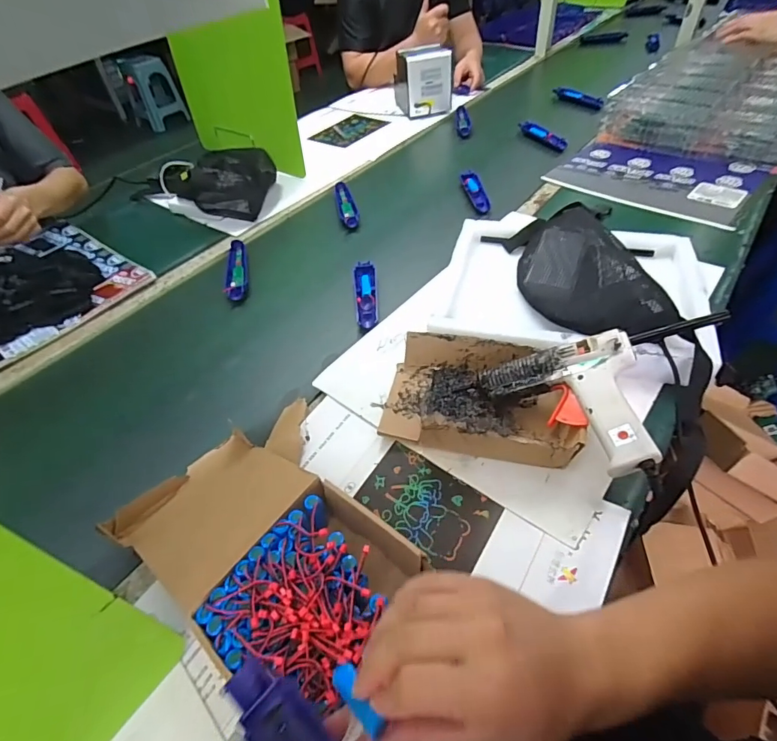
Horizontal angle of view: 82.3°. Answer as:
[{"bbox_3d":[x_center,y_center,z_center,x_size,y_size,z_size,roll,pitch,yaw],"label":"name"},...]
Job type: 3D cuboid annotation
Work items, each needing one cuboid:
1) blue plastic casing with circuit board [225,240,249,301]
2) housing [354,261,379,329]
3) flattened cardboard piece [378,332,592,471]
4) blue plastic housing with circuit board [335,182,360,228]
[{"bbox_3d":[-0.275,-0.188,0.810,0.035,0.022,0.177,-11,49,-5],"label":"blue plastic casing with circuit board"},{"bbox_3d":[-0.037,-0.126,0.735,0.038,0.019,0.152,-5,48,1],"label":"housing"},{"bbox_3d":[0.110,0.028,0.539,0.220,0.056,0.167,11,50,14],"label":"flattened cardboard piece"},{"bbox_3d":[-0.089,-0.348,0.936,0.040,0.023,0.159,-12,49,-6],"label":"blue plastic housing with circuit board"}]

